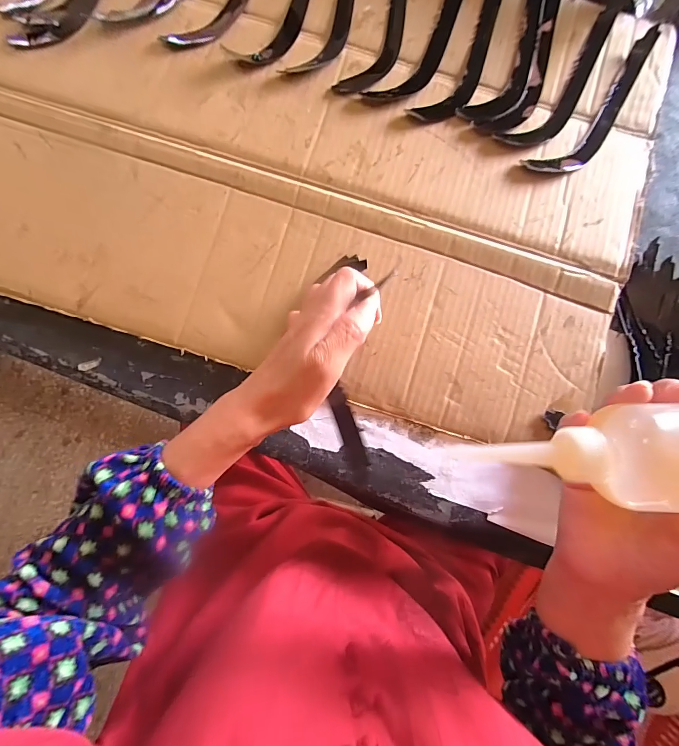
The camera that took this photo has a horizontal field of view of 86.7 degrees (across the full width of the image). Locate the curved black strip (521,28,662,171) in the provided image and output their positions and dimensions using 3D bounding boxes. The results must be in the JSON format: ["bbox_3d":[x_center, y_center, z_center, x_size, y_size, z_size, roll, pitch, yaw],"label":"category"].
[{"bbox_3d":[0.265,-0.264,0.361,0.048,0.009,0.199,43,84,5],"label":"curved black strip"}]

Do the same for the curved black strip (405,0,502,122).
[{"bbox_3d":[0.140,-0.340,0.375,0.047,0.006,0.205,30,83,3],"label":"curved black strip"}]

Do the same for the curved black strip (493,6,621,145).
[{"bbox_3d":[0.235,-0.293,0.366,0.046,0.007,0.195,40,84,4],"label":"curved black strip"}]

